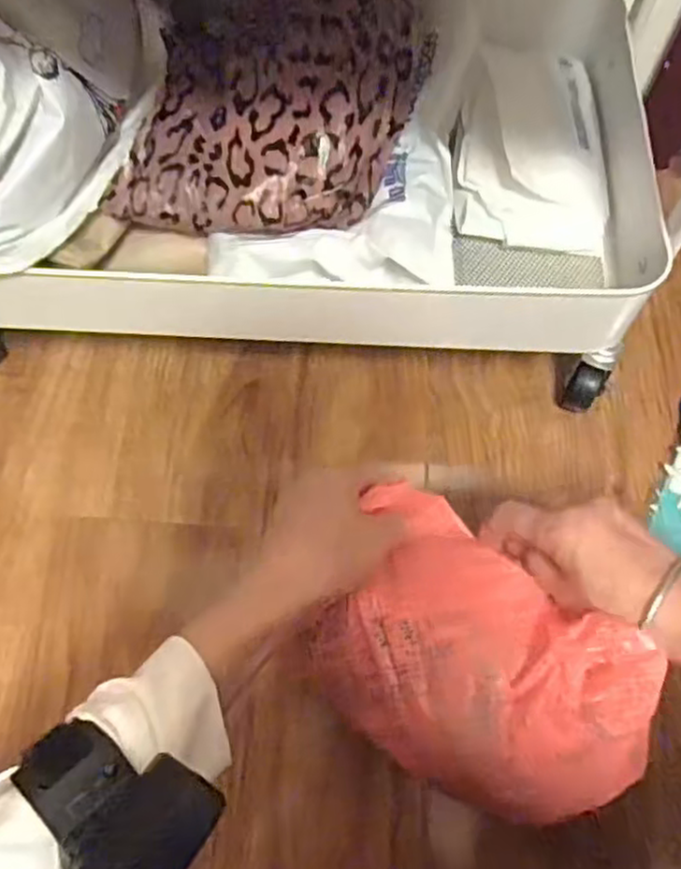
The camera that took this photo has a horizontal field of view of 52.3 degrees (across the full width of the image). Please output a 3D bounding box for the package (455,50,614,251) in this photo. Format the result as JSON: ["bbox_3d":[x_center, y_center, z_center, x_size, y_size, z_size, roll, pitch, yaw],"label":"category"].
[{"bbox_3d":[0.152,-0.233,0.551,0.114,0.034,0.181,2,66,0],"label":"package"}]

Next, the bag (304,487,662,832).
[{"bbox_3d":[0.065,0.115,0.354,0.172,0.080,0.121,41,74,15],"label":"bag"}]

